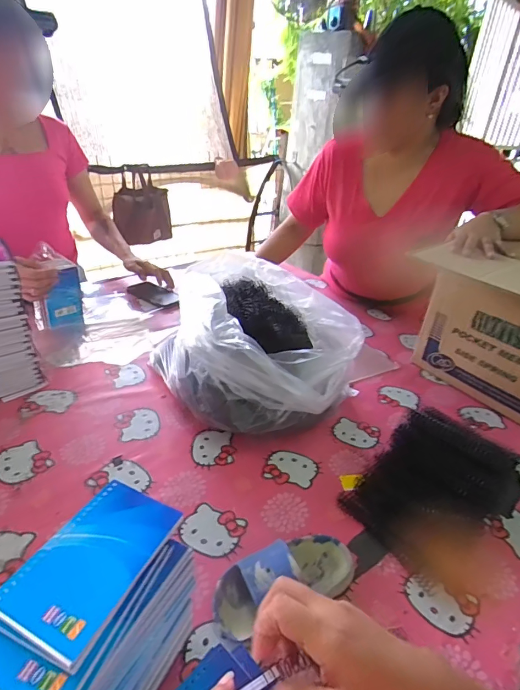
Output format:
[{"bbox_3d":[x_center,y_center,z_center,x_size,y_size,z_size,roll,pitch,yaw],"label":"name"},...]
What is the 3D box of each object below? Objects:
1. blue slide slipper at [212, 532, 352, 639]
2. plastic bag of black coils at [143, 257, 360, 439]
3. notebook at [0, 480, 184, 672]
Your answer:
[{"bbox_3d":[0.031,0.263,0.481,0.174,0.059,0.071,-8,33,-23],"label":"blue slide slipper"},{"bbox_3d":[-0.010,0.017,0.744,0.329,0.213,0.283,18,32,20],"label":"plastic bag of black coils"},{"bbox_3d":[-0.132,0.171,0.335,0.082,0.009,0.131,18,32,20],"label":"notebook"}]

